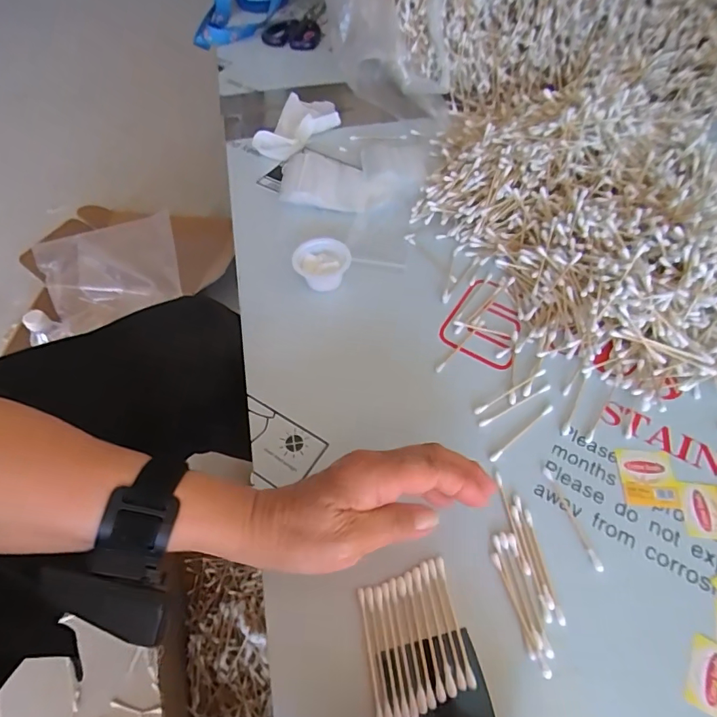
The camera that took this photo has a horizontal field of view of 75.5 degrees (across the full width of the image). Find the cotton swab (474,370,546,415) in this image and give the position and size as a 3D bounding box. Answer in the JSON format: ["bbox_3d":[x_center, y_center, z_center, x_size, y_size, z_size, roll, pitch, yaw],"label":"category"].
[{"bbox_3d":[0.126,0.027,0.383,0.072,0.004,0.006,-27,60,-15],"label":"cotton swab"}]

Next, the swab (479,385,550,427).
[{"bbox_3d":[0.128,0.037,0.376,0.070,0.004,0.005,-25,60,-14],"label":"swab"}]

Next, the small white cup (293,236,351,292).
[{"bbox_3d":[-0.034,-0.090,0.447,0.050,0.028,0.047,-1,57,1],"label":"small white cup"}]

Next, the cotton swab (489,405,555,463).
[{"bbox_3d":[0.129,0.057,0.362,0.071,0.004,0.006,-34,62,-19],"label":"cotton swab"}]

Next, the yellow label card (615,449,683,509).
[{"bbox_3d":[0.216,0.089,0.345,0.039,0.004,0.043,3,57,3],"label":"yellow label card"}]

